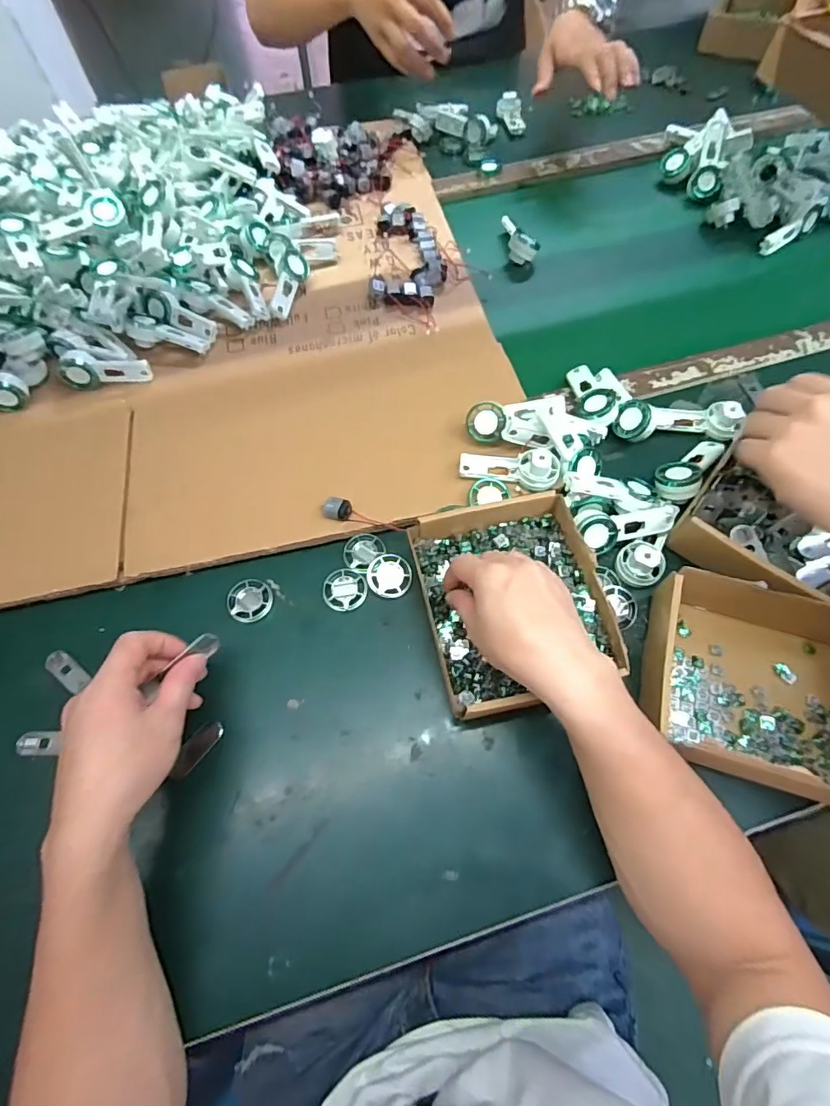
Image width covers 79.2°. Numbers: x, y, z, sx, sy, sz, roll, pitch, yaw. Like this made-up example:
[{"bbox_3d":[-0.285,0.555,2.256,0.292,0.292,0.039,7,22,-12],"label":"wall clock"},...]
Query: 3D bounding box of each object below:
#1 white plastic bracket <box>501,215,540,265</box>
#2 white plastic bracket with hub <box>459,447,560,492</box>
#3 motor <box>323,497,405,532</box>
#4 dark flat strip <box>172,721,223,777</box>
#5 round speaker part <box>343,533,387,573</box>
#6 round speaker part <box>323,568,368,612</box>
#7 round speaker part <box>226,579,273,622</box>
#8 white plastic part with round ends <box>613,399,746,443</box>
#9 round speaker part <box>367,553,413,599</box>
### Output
[{"bbox_3d":[0.141,-0.429,0.676,0.037,0.029,0.083,-3,64,1],"label":"white plastic bracket"},{"bbox_3d":[0.091,-0.084,0.477,0.093,0.019,0.034,8,64,6],"label":"white plastic bracket with hub"},{"bbox_3d":[-0.049,-0.034,0.475,0.077,0.014,0.018,18,67,-9],"label":"motor"},{"bbox_3d":[-0.174,0.157,0.402,0.016,0.006,0.048,28,54,13],"label":"dark flat strip"},{"bbox_3d":[-0.049,-0.002,0.474,0.039,0.009,0.035,-41,69,-17],"label":"round speaker part"},{"bbox_3d":[-0.064,0.033,0.460,0.039,0.006,0.039,-1,64,2],"label":"round speaker part"},{"bbox_3d":[-0.150,0.043,0.458,0.038,0.007,0.041,-1,64,2],"label":"round speaker part"},{"bbox_3d":[0.268,-0.138,0.520,0.118,0.036,0.041,-1,64,2],"label":"white plastic part with round ends"},{"bbox_3d":[-0.023,0.021,0.460,0.039,0.010,0.040,-1,64,2],"label":"round speaker part"}]

